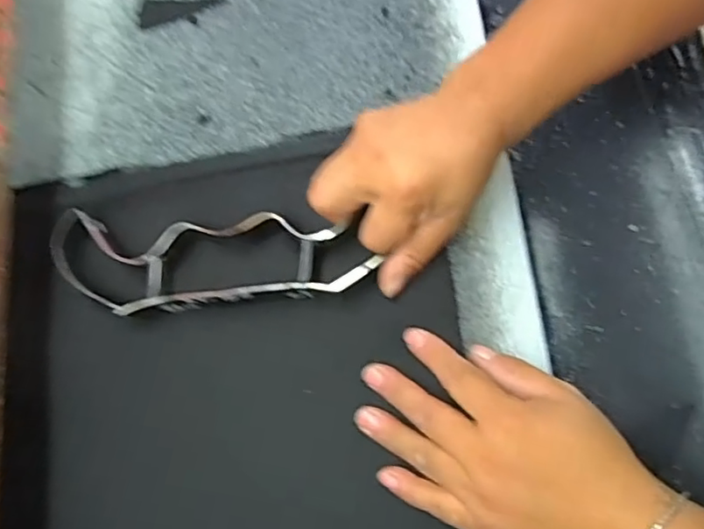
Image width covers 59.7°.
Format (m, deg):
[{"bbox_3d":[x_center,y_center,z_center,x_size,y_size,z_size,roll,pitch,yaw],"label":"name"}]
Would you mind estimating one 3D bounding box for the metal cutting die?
[{"bbox_3d":[-0.094,0.002,0.407,0.223,0.029,0.067,2,73,11],"label":"metal cutting die"}]

